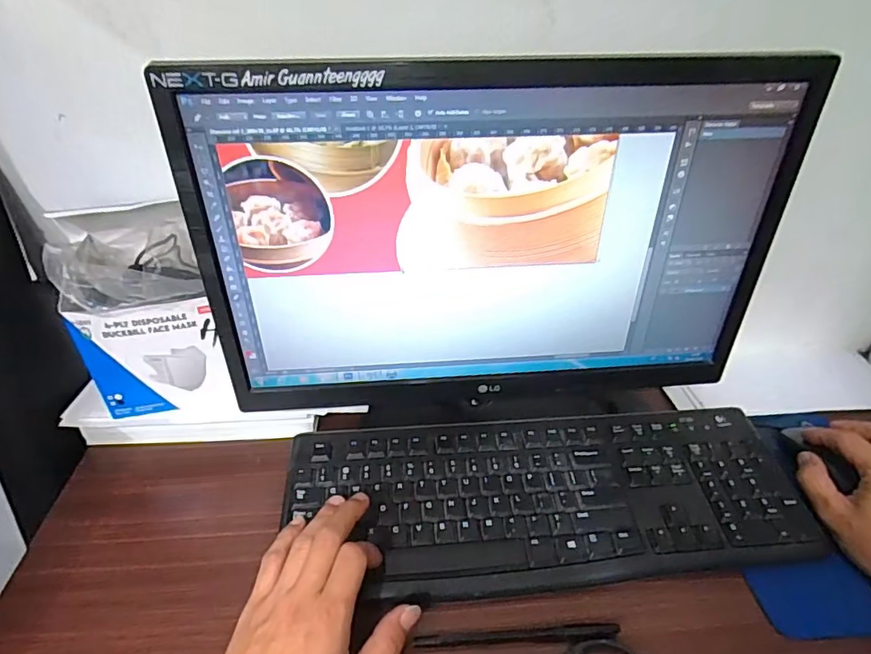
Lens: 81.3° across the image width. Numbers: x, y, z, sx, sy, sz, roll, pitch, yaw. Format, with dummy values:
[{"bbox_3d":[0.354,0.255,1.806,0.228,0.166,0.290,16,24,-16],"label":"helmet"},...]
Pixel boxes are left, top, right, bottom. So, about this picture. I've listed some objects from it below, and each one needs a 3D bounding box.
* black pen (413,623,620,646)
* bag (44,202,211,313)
[{"bbox_3d":[0.059,0.223,0.365,0.145,0.007,0.010,-1,37,-3],"label":"black pen"},{"bbox_3d":[-0.254,-0.061,0.417,0.100,0.051,0.124,-15,40,-20],"label":"bag"}]

